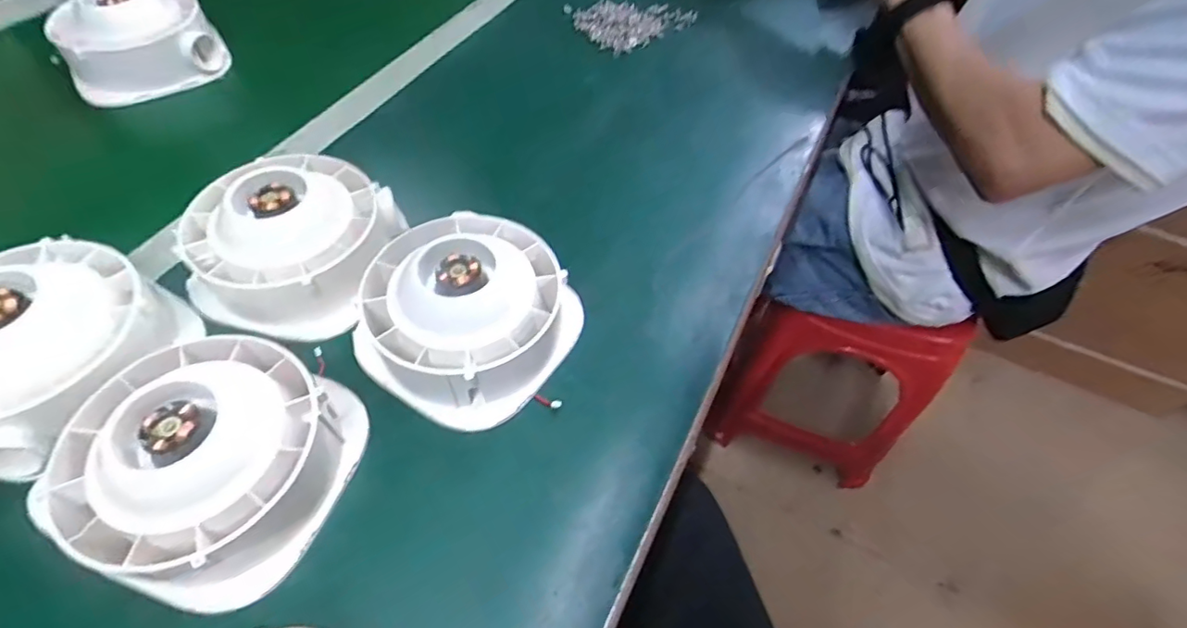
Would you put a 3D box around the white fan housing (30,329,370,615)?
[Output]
[{"bbox_3d":[-0.212,0.076,0.304,0.129,0.066,0.129,15,56,7],"label":"white fan housing"}]

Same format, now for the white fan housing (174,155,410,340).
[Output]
[{"bbox_3d":[-0.222,-0.059,0.398,0.133,0.065,0.128,14,56,6],"label":"white fan housing"}]

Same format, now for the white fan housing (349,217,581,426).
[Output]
[{"bbox_3d":[-0.084,-0.005,0.370,0.131,0.063,0.130,2,55,-2],"label":"white fan housing"}]

